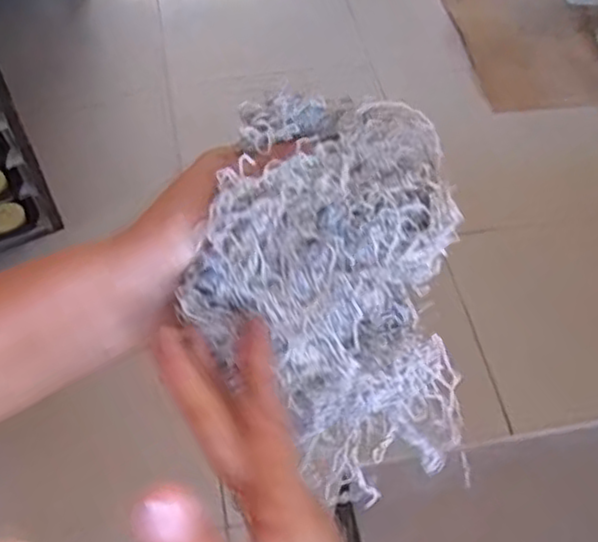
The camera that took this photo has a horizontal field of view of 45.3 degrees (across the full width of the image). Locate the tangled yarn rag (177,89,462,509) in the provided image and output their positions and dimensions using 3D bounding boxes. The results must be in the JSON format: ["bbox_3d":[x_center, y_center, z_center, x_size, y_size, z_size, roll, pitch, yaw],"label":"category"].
[{"bbox_3d":[0.024,0.012,0.377,0.129,0.137,0.155,9,54,8],"label":"tangled yarn rag"}]

